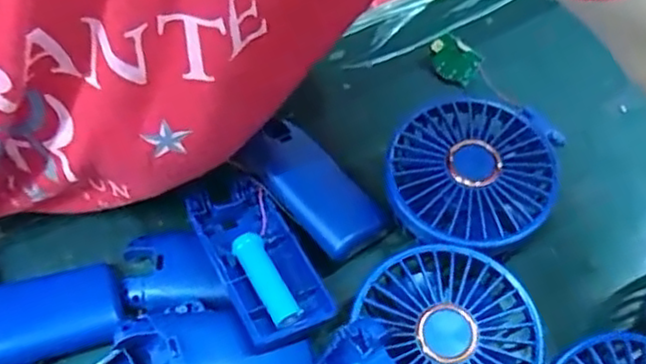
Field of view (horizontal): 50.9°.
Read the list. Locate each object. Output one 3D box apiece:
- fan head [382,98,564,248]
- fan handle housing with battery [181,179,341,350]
[{"bbox_3d":[0.077,-0.001,0.364,0.085,0.039,0.086,0,66,1],"label":"fan head"},{"bbox_3d":[-0.033,0.040,0.347,0.043,0.022,0.088,-27,68,-11],"label":"fan handle housing with battery"}]

